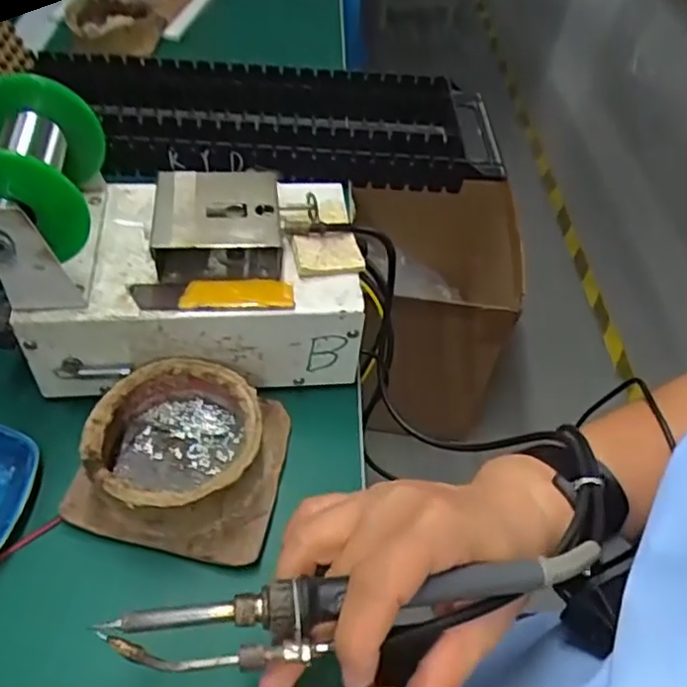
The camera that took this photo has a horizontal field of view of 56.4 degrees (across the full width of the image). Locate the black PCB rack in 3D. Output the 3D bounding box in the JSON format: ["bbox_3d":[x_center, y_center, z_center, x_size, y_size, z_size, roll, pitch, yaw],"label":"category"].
[{"bbox_3d":[-0.061,-0.188,0.542,0.373,0.034,0.145,1,48,-5],"label":"black PCB rack"}]

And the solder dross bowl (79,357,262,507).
[{"bbox_3d":[-0.084,0.051,0.328,0.080,0.038,0.081,3,48,-3],"label":"solder dross bowl"}]

